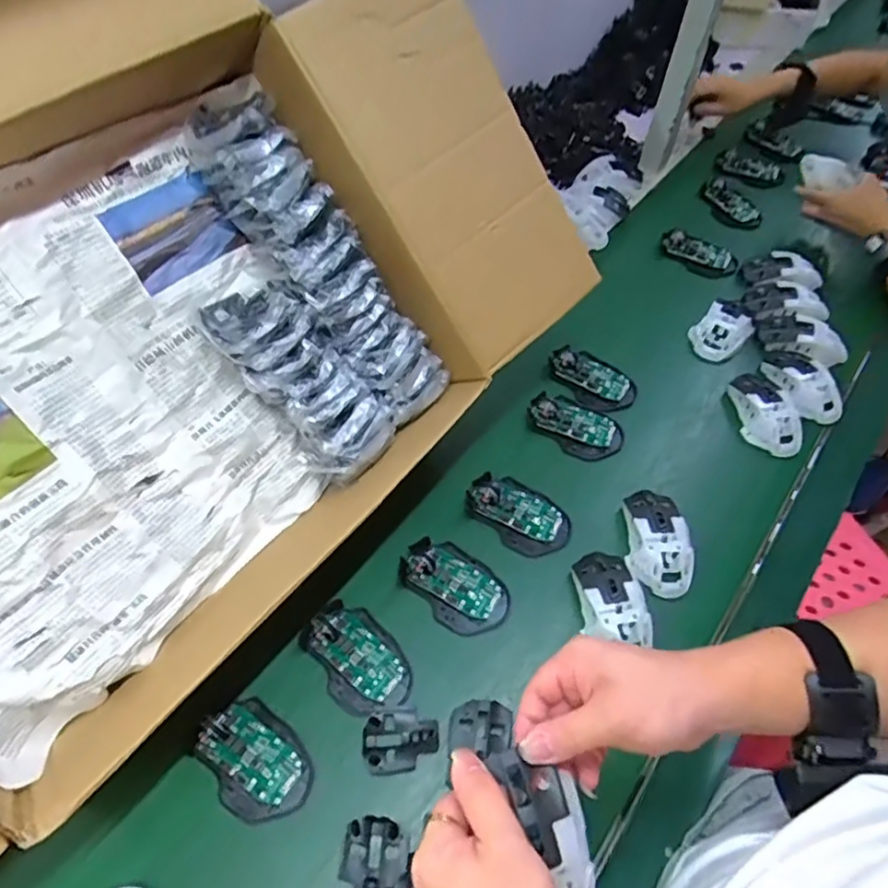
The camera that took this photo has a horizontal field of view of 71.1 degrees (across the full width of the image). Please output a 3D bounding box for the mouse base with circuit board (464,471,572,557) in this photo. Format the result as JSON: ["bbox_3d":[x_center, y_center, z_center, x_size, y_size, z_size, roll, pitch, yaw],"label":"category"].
[{"bbox_3d":[0.081,0.074,0.679,0.114,0.019,0.073,26,57,18],"label":"mouse base with circuit board"}]

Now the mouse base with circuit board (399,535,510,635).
[{"bbox_3d":[0.011,0.143,0.633,0.113,0.022,0.075,27,58,19],"label":"mouse base with circuit board"}]

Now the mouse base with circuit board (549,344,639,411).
[{"bbox_3d":[0.188,-0.087,0.789,0.116,0.021,0.075,31,59,21],"label":"mouse base with circuit board"}]

